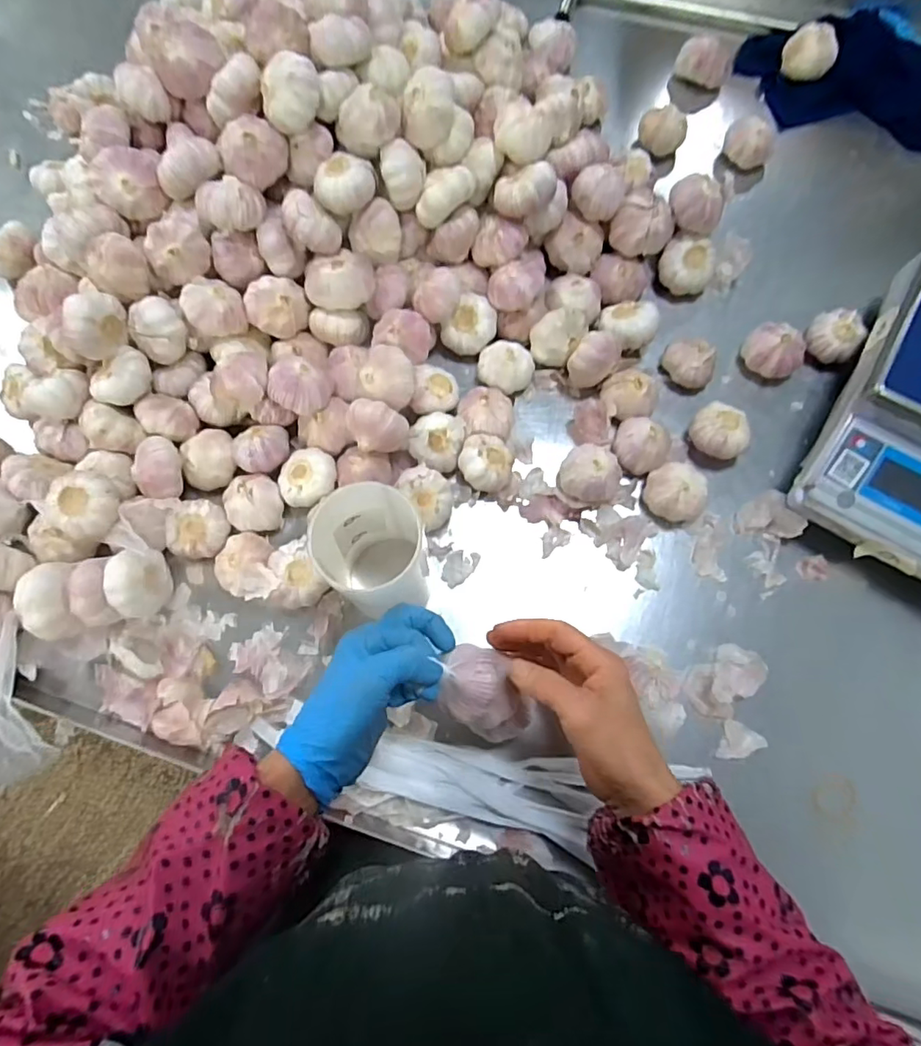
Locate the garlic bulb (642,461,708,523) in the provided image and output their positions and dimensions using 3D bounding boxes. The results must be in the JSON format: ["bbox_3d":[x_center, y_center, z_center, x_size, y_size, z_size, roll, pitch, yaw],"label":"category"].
[{"bbox_3d":[0.211,-0.030,0.541,0.055,0.038,0.052,0,74,0],"label":"garlic bulb"}]

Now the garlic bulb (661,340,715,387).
[{"bbox_3d":[0.244,-0.169,0.588,0.043,0.040,0.047,0,74,0],"label":"garlic bulb"}]

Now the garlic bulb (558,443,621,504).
[{"bbox_3d":[0.130,-0.049,0.549,0.059,0.035,0.056,0,74,0],"label":"garlic bulb"}]

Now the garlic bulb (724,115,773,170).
[{"bbox_3d":[0.352,-0.463,0.671,0.051,0.035,0.049,0,74,0],"label":"garlic bulb"}]

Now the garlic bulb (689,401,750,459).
[{"bbox_3d":[0.265,-0.092,0.564,0.057,0.042,0.056,0,74,0],"label":"garlic bulb"}]

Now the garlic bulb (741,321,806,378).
[{"bbox_3d":[0.338,-0.186,0.594,0.051,0.040,0.061,-12,74,-3],"label":"garlic bulb"}]

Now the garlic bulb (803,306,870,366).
[{"bbox_3d":[0.406,-0.204,0.600,0.049,0.042,0.051,0,74,0],"label":"garlic bulb"}]

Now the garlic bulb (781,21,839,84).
[{"bbox_3d":[0.445,-0.597,0.702,0.065,0.049,0.053,27,76,8],"label":"garlic bulb"}]

